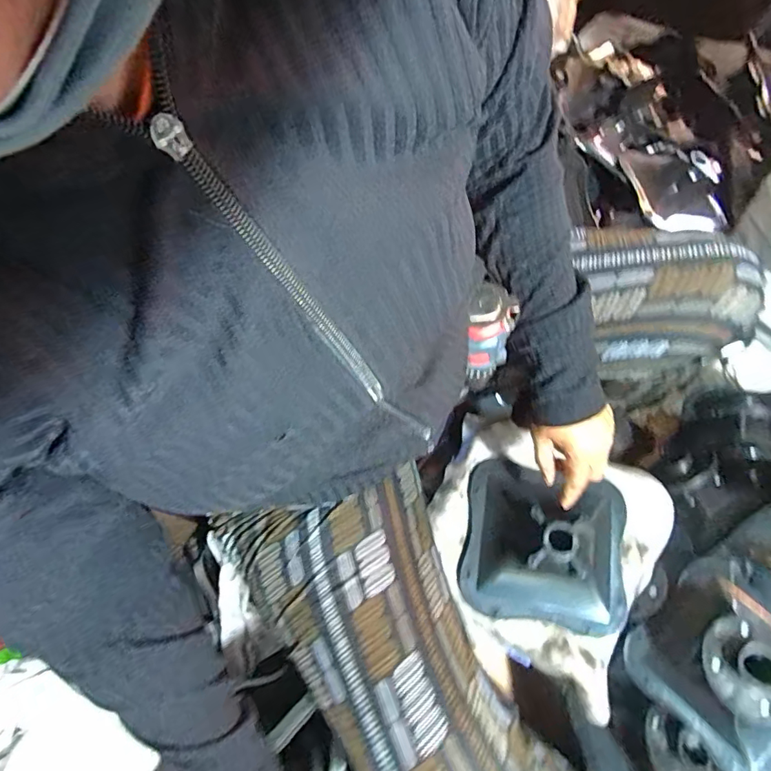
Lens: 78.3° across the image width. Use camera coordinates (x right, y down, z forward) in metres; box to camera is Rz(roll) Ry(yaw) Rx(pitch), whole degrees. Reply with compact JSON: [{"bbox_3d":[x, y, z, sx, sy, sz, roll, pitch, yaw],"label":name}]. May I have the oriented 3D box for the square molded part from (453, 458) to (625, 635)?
[{"bbox_3d":[0.187,0.179,0.542,0.182,0.077,0.171,8,67,7],"label":"square molded part"}]

